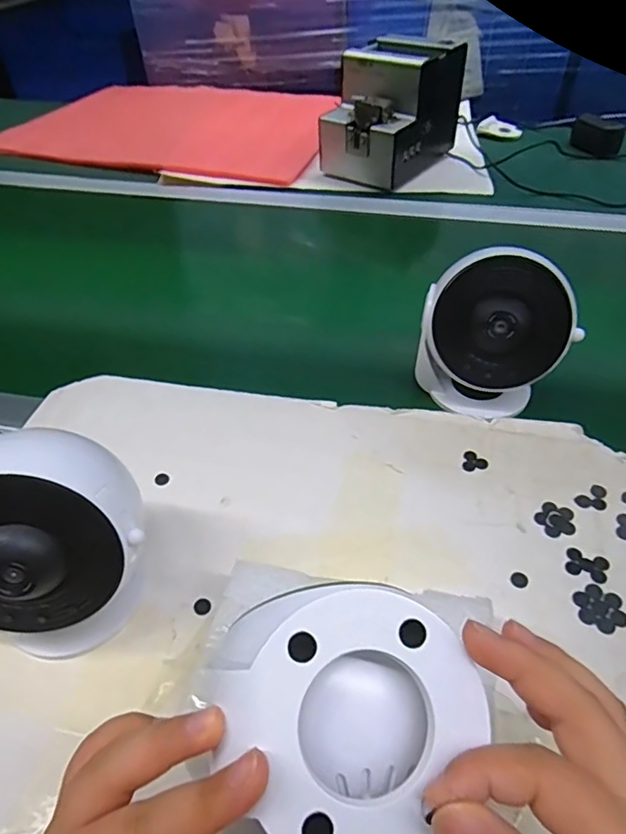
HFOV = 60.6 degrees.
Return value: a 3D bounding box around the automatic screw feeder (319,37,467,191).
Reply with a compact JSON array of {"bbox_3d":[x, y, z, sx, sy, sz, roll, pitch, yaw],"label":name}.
[{"bbox_3d":[0.112,-0.432,0.768,0.128,0.152,0.187,25,49,28],"label":"automatic screw feeder"}]

